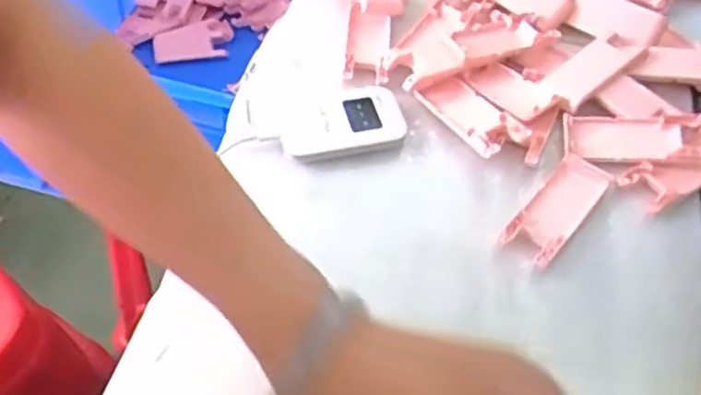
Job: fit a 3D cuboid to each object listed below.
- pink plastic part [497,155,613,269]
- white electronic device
[{"bbox_3d":[0.148,0.010,0.495,0.037,0.013,0.105,34,56,21],"label":"pink plastic part"},{"bbox_3d":[-0.008,-0.062,0.534,0.094,0.015,0.060,-10,52,-12],"label":"white electronic device"}]

